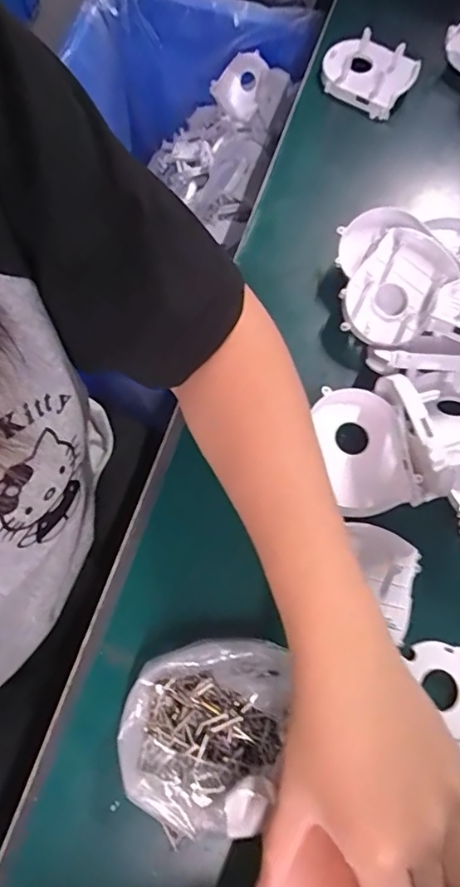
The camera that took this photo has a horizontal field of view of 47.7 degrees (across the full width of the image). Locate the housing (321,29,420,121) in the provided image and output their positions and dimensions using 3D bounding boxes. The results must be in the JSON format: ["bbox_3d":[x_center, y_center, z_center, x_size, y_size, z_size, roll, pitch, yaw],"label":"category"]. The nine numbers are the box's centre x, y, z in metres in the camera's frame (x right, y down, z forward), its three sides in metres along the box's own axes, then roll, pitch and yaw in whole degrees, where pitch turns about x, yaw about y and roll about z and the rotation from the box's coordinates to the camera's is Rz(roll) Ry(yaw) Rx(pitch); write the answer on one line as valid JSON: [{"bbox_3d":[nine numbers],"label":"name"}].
[{"bbox_3d":[0.123,-0.333,0.469,0.081,0.032,0.060,29,74,8],"label":"housing"}]

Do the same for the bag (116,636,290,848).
[{"bbox_3d":[-0.015,0.165,0.302,0.087,0.033,0.097,6,72,1],"label":"bag"}]

